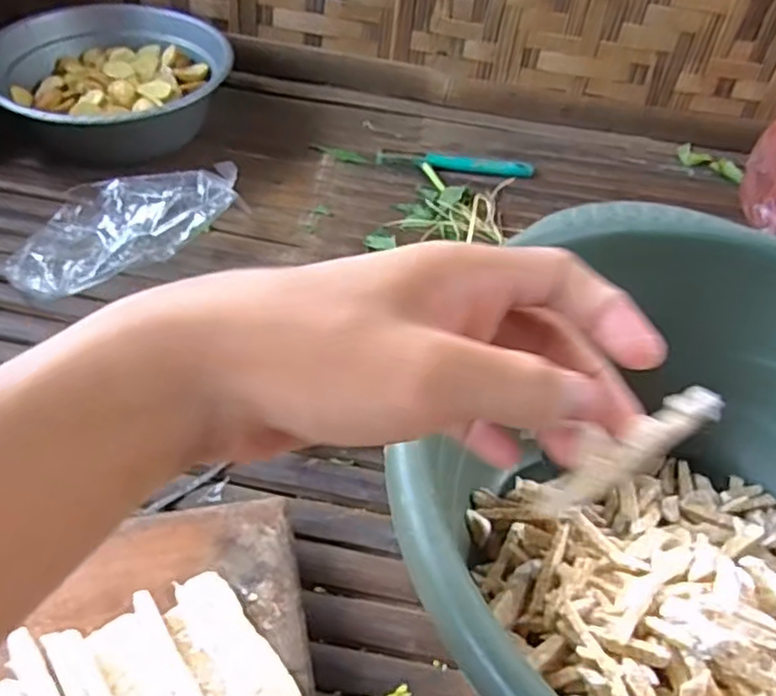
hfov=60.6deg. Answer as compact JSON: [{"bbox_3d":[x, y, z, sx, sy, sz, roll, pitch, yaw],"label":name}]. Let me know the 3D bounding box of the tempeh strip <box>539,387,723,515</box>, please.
[{"bbox_3d":[0.076,0.033,0.209,0.063,0.015,0.009,-37,51,8],"label":"tempeh strip"}]

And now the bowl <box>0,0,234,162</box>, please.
[{"bbox_3d":[-0.291,-0.274,0.709,0.228,0.104,0.211,3,46,-3],"label":"bowl"}]

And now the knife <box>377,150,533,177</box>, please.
[{"bbox_3d":[0.076,-0.207,0.739,0.173,0.011,0.032,7,46,0],"label":"knife"}]

